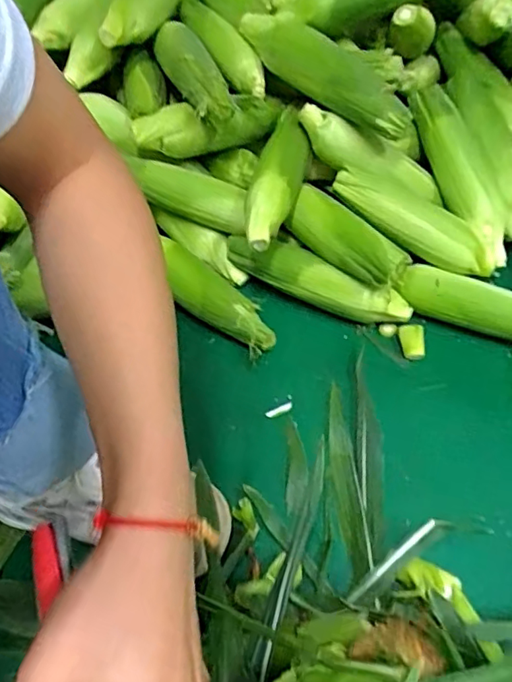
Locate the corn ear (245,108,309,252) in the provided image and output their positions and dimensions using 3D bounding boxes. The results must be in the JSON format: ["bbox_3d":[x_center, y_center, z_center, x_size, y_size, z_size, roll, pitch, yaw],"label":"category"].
[{"bbox_3d":[0.024,-0.190,0.593,0.062,0.049,0.196,10,69,13],"label":"corn ear"}]

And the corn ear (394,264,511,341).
[{"bbox_3d":[0.256,-0.034,0.578,0.198,0.053,0.040,17,57,17],"label":"corn ear"}]

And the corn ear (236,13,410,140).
[{"bbox_3d":[0.077,-0.305,0.595,0.073,0.067,0.243,-30,56,-16],"label":"corn ear"}]

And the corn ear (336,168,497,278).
[{"bbox_3d":[0.179,-0.136,0.591,0.201,0.043,0.050,32,61,7],"label":"corn ear"}]

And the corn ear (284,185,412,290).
[{"bbox_3d":[0.098,-0.114,0.605,0.054,0.058,0.156,-33,57,-18],"label":"corn ear"}]

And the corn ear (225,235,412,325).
[{"bbox_3d":[0.066,-0.070,0.624,0.227,0.061,0.050,27,60,23],"label":"corn ear"}]

